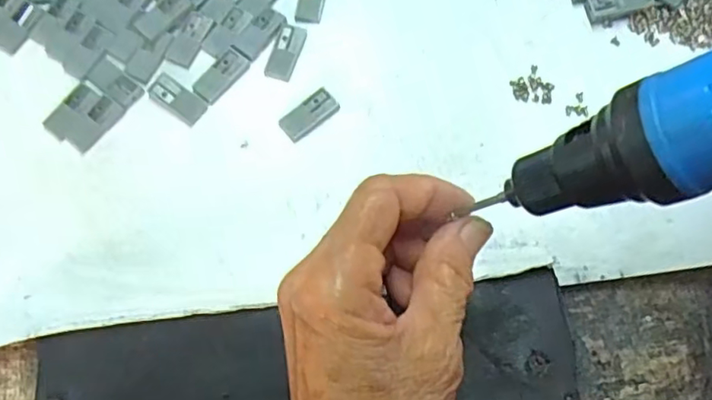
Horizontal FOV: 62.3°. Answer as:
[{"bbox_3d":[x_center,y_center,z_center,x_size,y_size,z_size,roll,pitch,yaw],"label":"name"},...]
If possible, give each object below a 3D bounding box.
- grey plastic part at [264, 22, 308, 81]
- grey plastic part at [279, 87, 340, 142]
[{"bbox_3d":[-0.034,-0.073,0.287,0.014,0.004,0.029,16,73,6],"label":"grey plastic part"},{"bbox_3d":[-0.022,-0.041,0.277,0.028,0.004,0.014,-39,76,-10],"label":"grey plastic part"}]

